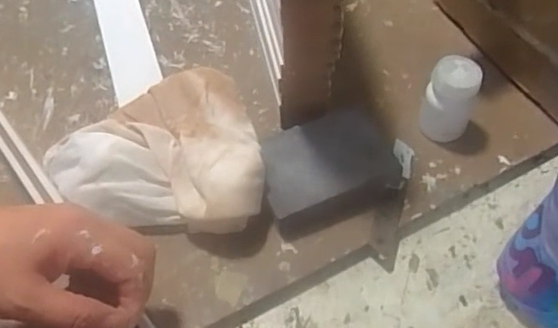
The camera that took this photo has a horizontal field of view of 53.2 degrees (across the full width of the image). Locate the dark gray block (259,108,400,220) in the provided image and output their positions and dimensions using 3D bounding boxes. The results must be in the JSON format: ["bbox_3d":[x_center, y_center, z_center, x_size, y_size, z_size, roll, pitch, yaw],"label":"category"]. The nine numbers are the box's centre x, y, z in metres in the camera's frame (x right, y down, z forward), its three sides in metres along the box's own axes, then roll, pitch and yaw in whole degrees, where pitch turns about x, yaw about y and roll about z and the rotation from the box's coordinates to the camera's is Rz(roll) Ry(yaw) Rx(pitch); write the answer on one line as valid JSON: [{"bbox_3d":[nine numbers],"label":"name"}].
[{"bbox_3d":[0.035,0.000,0.414,0.093,0.026,0.068,-17,56,-6],"label":"dark gray block"}]

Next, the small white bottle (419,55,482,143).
[{"bbox_3d":[0.128,-0.048,0.423,0.035,0.068,0.032,12,58,13],"label":"small white bottle"}]

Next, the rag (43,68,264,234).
[{"bbox_3d":[-0.082,-0.017,0.422,0.148,0.054,0.138,1,56,6],"label":"rag"}]

